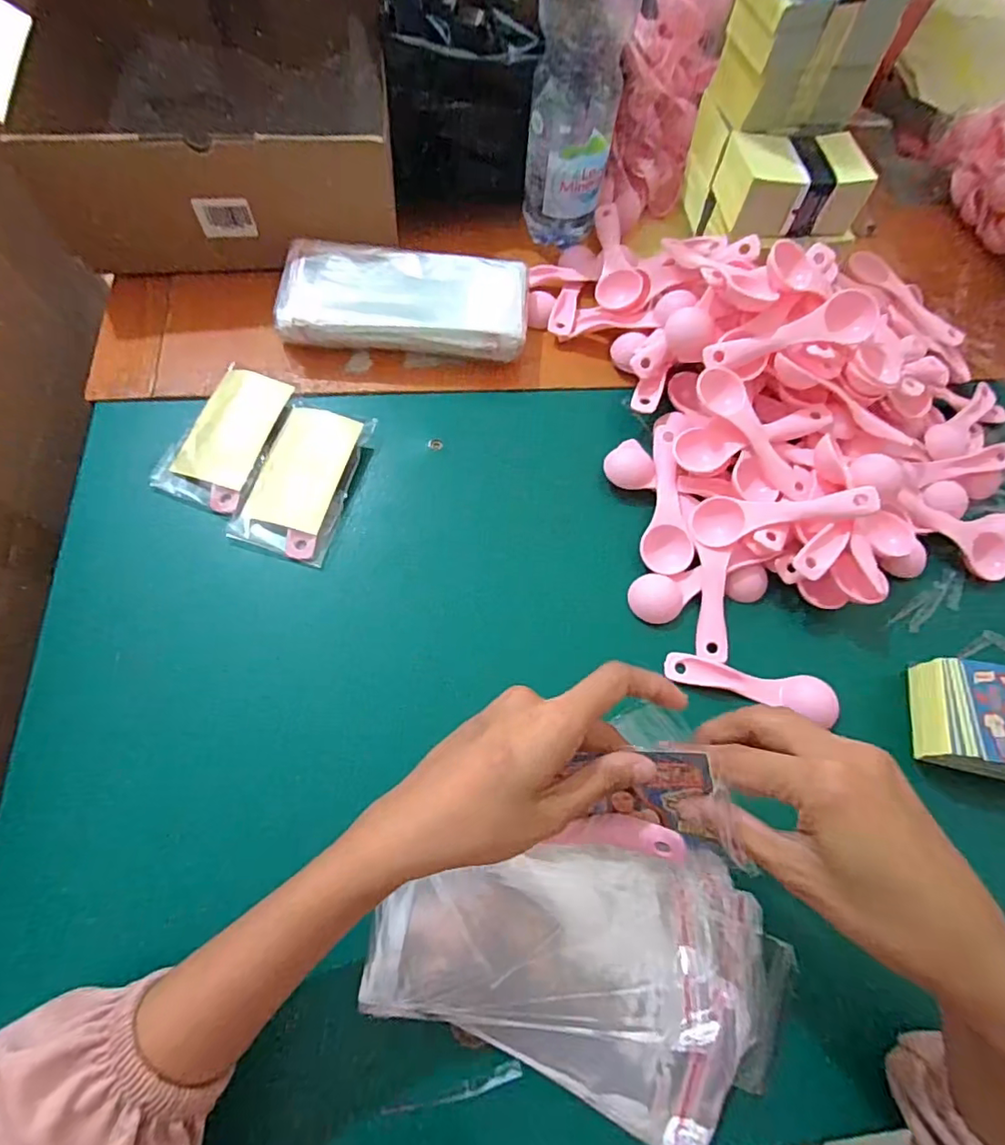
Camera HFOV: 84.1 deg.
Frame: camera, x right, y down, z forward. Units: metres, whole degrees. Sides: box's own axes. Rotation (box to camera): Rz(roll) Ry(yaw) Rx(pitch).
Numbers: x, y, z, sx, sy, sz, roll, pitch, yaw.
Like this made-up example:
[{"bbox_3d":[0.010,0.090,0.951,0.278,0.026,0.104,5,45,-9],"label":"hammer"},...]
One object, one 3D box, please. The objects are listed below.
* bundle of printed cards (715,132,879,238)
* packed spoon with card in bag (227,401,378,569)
[{"bbox_3d":[0.217,-0.292,0.419,0.093,0.044,0.072,-6,69,-7],"label":"bundle of printed cards"},{"bbox_3d":[-0.143,-0.068,0.400,0.067,0.011,0.114,16,66,5],"label":"packed spoon with card in bag"}]

